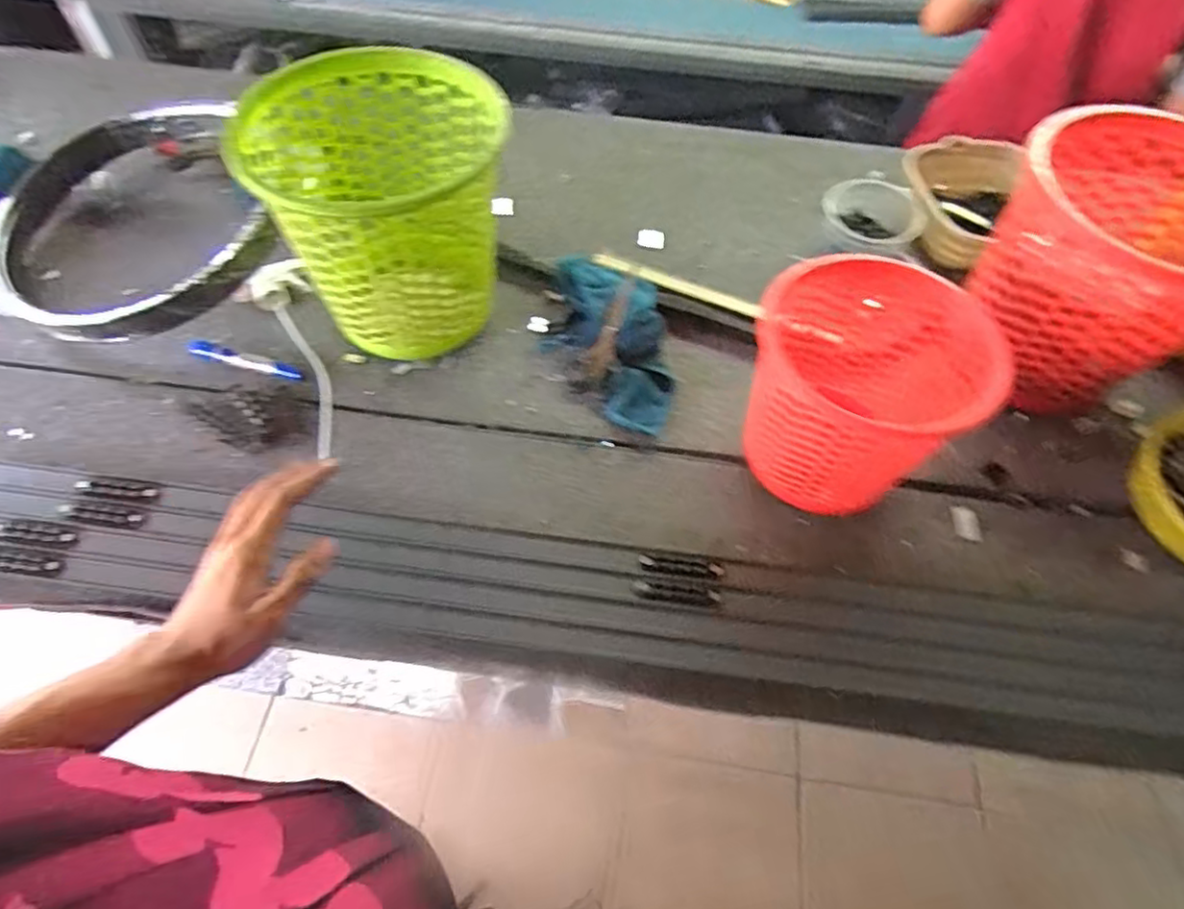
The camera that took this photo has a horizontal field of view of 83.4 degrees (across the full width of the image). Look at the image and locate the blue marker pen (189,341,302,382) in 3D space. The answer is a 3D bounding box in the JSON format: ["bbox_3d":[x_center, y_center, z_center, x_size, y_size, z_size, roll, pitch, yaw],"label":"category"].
[{"bbox_3d":[-0.382,-0.104,0.734,0.126,0.018,0.017,12,59,4],"label":"blue marker pen"}]

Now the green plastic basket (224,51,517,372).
[{"bbox_3d":[-0.199,-0.233,0.703,0.232,0.260,0.216,-19,61,-14],"label":"green plastic basket"}]

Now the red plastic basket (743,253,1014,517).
[{"bbox_3d":[0.258,-0.073,0.657,0.206,0.181,0.220,31,62,15],"label":"red plastic basket"}]

